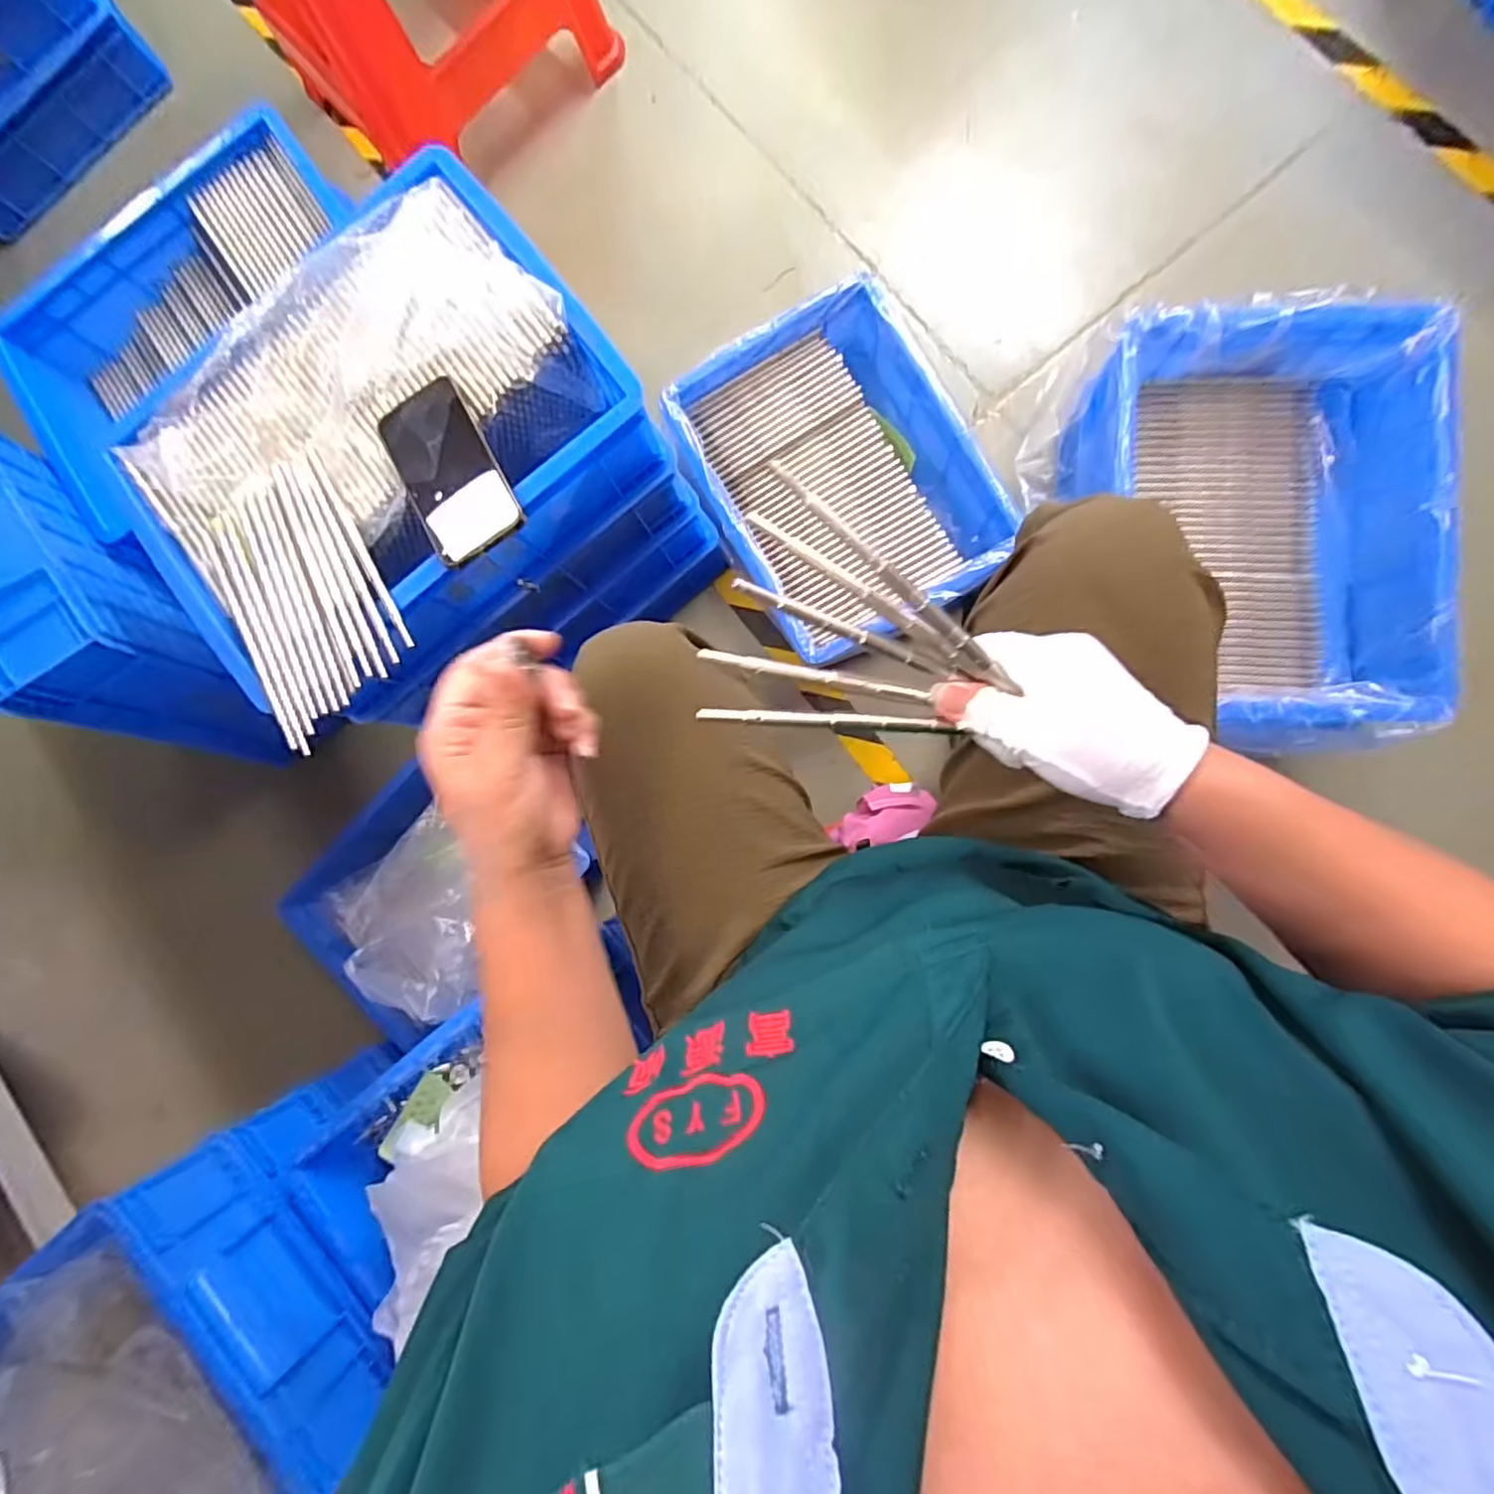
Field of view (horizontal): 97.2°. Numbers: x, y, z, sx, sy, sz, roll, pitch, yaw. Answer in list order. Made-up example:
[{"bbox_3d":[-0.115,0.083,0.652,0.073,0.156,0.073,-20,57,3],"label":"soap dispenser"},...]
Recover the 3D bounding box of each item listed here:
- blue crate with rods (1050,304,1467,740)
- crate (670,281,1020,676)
[{"bbox_3d":[0.520,-0.216,0.696,0.308,0.134,0.431,-2,86,7],"label":"blue crate with rods"},{"bbox_3d":[0.113,-0.339,0.848,0.309,0.112,0.404,-28,83,4],"label":"crate"}]

